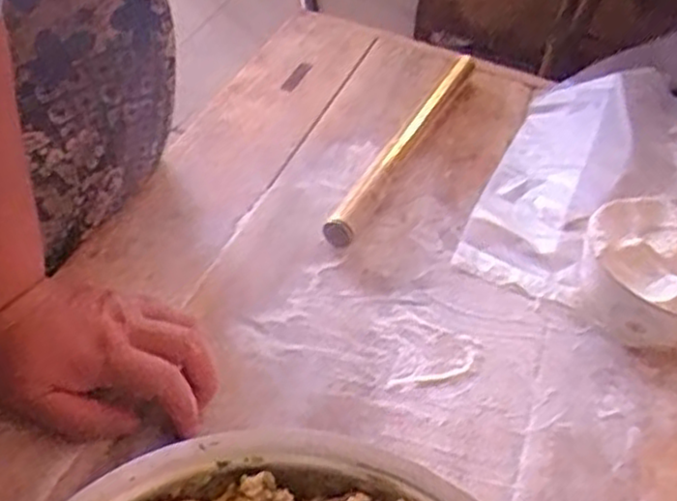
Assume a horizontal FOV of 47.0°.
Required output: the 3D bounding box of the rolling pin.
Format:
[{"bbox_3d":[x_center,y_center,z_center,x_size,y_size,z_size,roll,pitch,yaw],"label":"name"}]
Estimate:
[{"bbox_3d":[0.061,-0.096,0.679,0.027,0.024,0.290,24,44,13],"label":"rolling pin"}]

